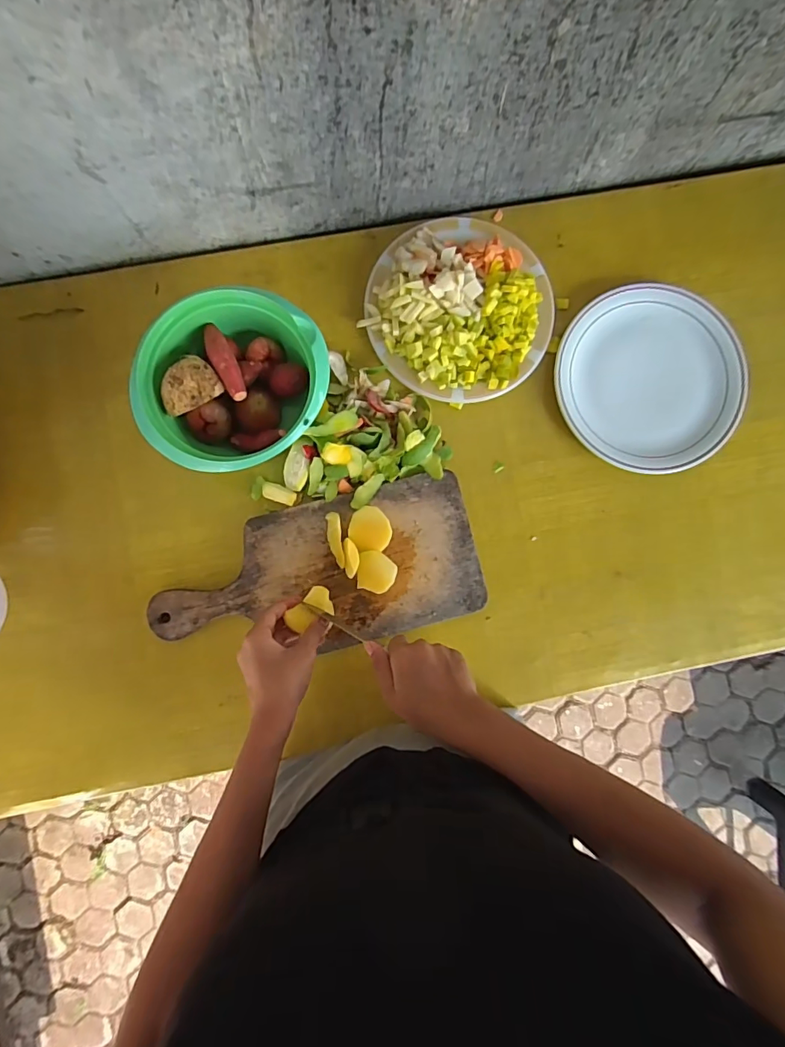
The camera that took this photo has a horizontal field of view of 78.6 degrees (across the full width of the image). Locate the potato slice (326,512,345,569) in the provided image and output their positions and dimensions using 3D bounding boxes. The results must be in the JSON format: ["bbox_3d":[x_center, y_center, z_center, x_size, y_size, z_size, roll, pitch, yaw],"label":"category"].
[{"bbox_3d":[-0.064,0.019,0.539,0.016,0.012,0.062,-7,88,-4],"label":"potato slice"}]

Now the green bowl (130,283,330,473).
[{"bbox_3d":[-0.165,-0.146,0.526,0.186,0.092,0.179,0,87,-4],"label":"green bowl"}]

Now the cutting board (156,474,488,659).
[{"bbox_3d":[-0.083,0.063,0.550,0.359,0.025,0.167,-17,89,-4],"label":"cutting board"}]

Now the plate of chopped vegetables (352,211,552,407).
[{"bbox_3d":[0.081,-0.256,0.562,0.216,0.050,0.214,0,87,-4],"label":"plate of chopped vegetables"}]

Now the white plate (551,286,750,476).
[{"bbox_3d":[0.309,-0.177,0.578,0.219,0.030,0.213,0,87,-4],"label":"white plate"}]

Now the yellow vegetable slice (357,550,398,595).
[{"bbox_3d":[-0.017,0.054,0.532,0.042,0.004,0.045,7,93,6],"label":"yellow vegetable slice"}]

